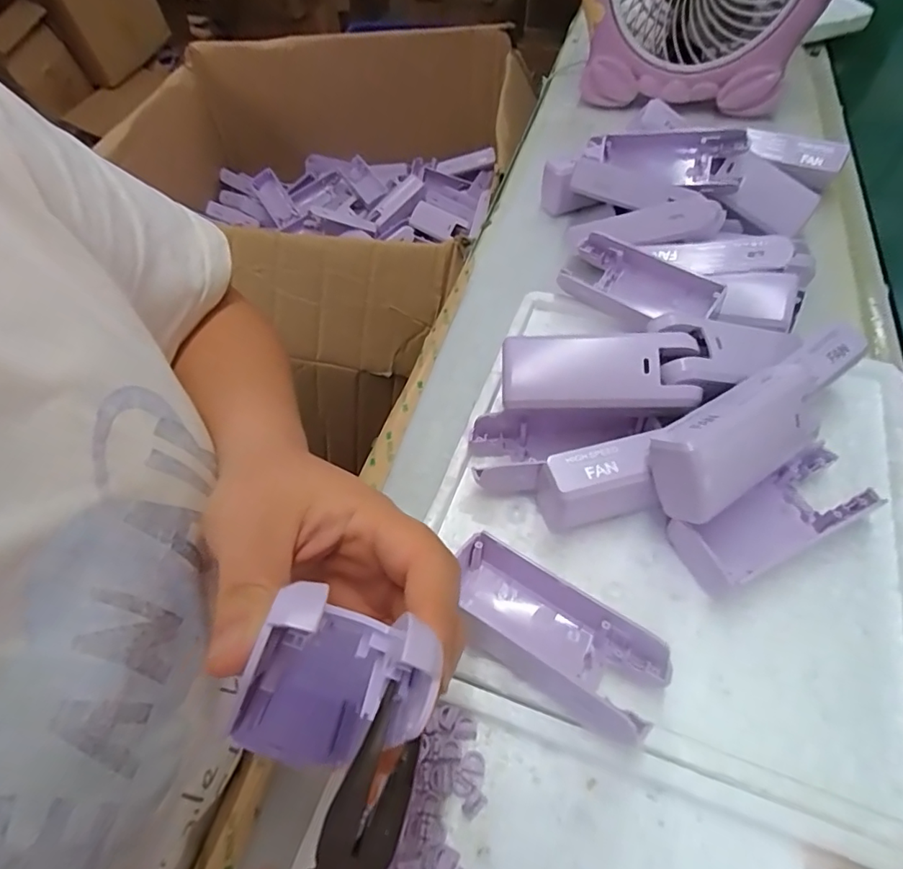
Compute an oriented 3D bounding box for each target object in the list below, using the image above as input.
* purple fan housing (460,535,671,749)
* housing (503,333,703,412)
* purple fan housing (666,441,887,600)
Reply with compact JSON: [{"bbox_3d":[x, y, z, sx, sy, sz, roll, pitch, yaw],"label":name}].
[{"bbox_3d":[0.044,0.094,0.249,0.106,0.033,0.051,27,61,20],"label":"purple fan housing"},{"bbox_3d":[0.081,-0.035,0.296,0.102,0.021,0.044,1,80,9],"label":"housing"},{"bbox_3d":[0.172,0.045,0.285,0.106,0.023,0.040,-21,57,-12],"label":"purple fan housing"}]

